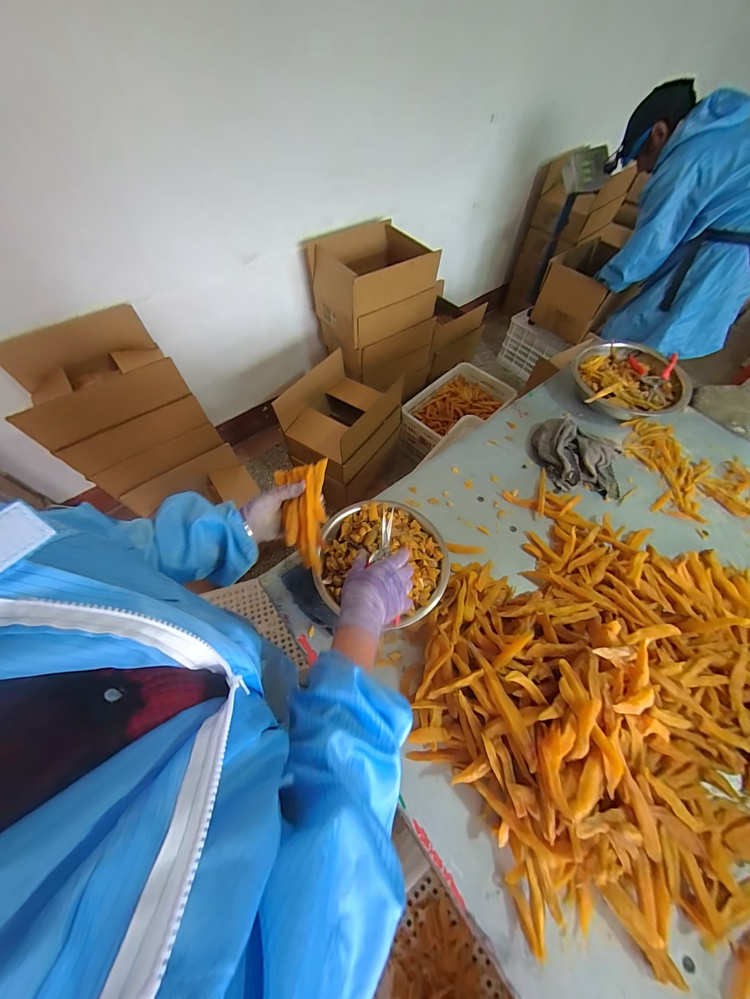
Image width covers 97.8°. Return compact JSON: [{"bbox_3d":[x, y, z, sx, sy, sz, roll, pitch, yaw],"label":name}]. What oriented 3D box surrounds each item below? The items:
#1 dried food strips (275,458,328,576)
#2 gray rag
[{"bbox_3d":[-0.121,0.027,0.549,0.086,0.024,0.188,-6,71,-3],"label":"dried food strips"},{"bbox_3d":[0.506,-0.111,0.814,0.208,0.040,0.199,16,62,9],"label":"gray rag"}]

